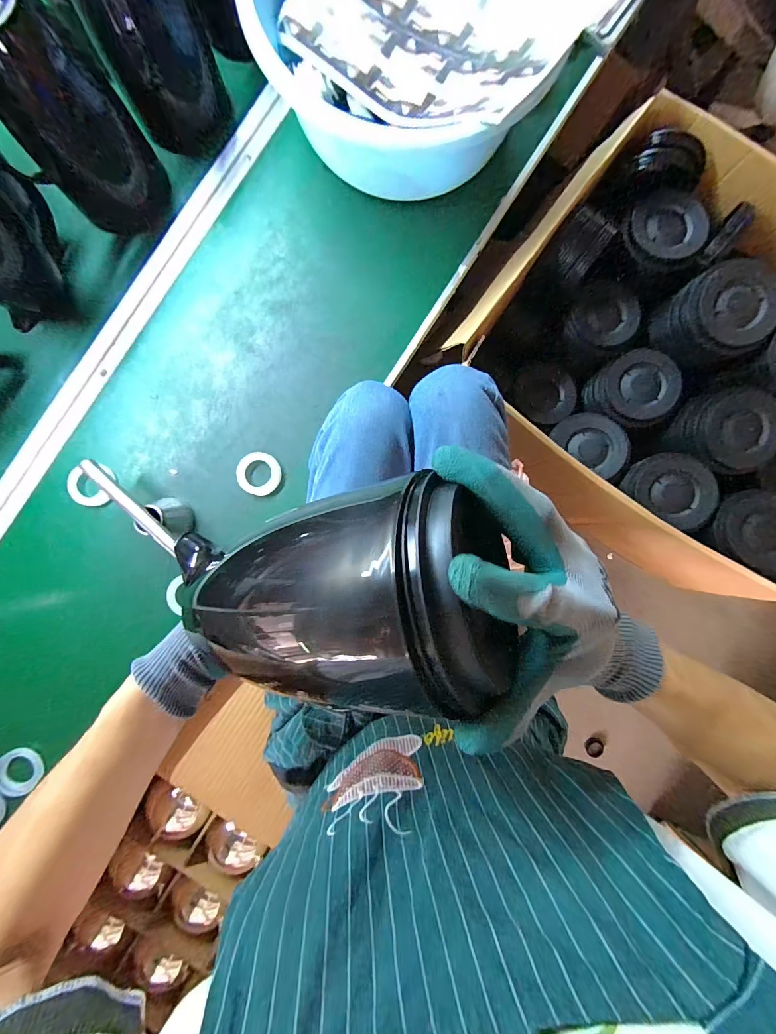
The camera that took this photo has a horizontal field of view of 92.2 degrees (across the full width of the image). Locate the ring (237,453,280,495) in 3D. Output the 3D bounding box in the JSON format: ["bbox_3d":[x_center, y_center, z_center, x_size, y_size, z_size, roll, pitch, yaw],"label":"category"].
[{"bbox_3d":[-0.176,-0.059,0.512,0.059,0.009,0.057,0,88,0],"label":"ring"}]

